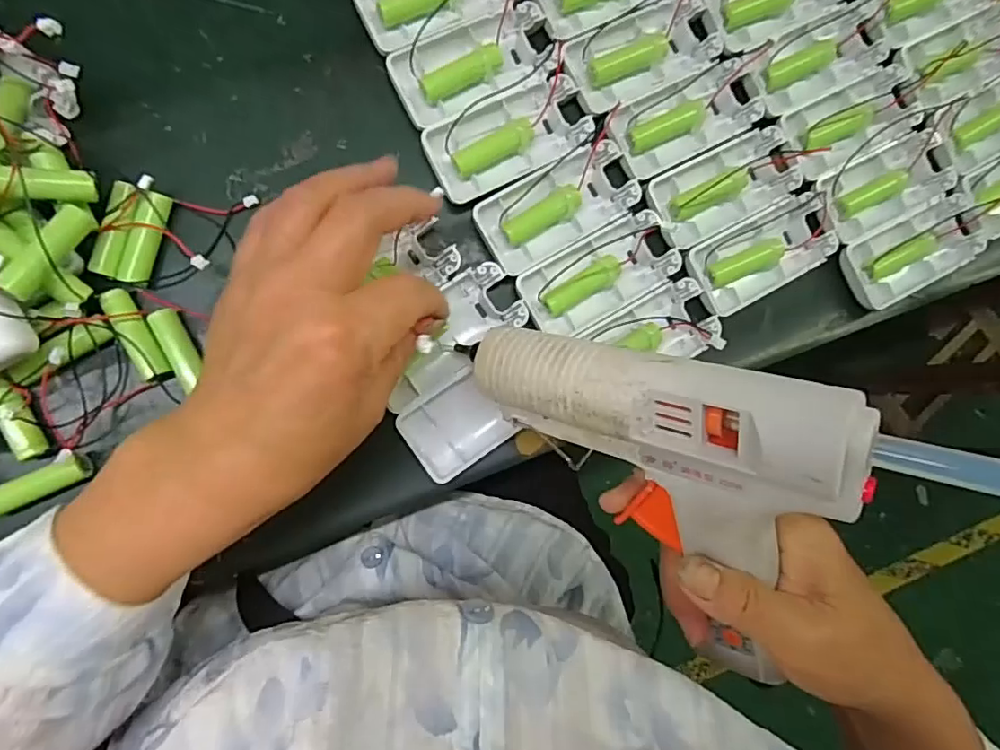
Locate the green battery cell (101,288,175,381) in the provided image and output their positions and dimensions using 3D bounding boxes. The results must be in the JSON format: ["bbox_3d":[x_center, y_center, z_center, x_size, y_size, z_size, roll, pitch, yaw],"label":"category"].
[{"bbox_3d":[-0.186,-0.021,0.295,0.015,0.011,0.050,-30,93,-9],"label":"green battery cell"}]

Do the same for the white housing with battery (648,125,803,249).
[{"bbox_3d":[0.135,-0.112,0.345,0.088,0.017,0.044,-28,93,-9],"label":"white housing with battery"}]

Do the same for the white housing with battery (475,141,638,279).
[{"bbox_3d":[0.032,-0.097,0.333,0.092,0.016,0.044,-32,93,-9],"label":"white housing with battery"}]

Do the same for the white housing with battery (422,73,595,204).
[{"bbox_3d":[0.005,-0.135,0.329,0.095,0.014,0.043,-29,93,-9],"label":"white housing with battery"}]

